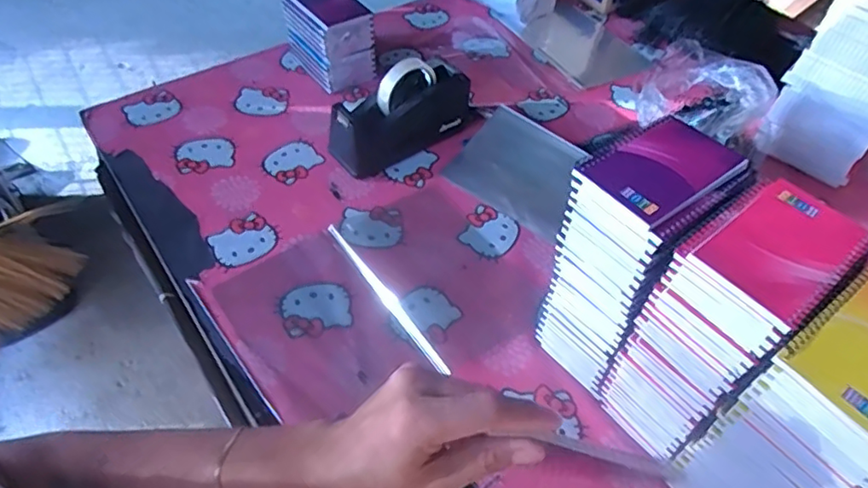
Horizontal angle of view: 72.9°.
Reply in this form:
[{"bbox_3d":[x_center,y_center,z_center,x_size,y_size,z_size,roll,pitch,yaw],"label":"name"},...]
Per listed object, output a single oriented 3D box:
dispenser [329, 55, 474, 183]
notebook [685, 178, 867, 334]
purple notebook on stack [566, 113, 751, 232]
[{"bbox_3d":[-0.043,-0.186,0.821,0.205,0.117,0.081,-26,56,-23],"label":"dispenser"},{"bbox_3d":[0.257,0.004,0.432,0.125,0.008,0.081,-31,59,-26],"label":"notebook"},{"bbox_3d":[0.192,-0.066,0.492,0.129,0.017,0.085,-31,58,-26],"label":"purple notebook on stack"}]

